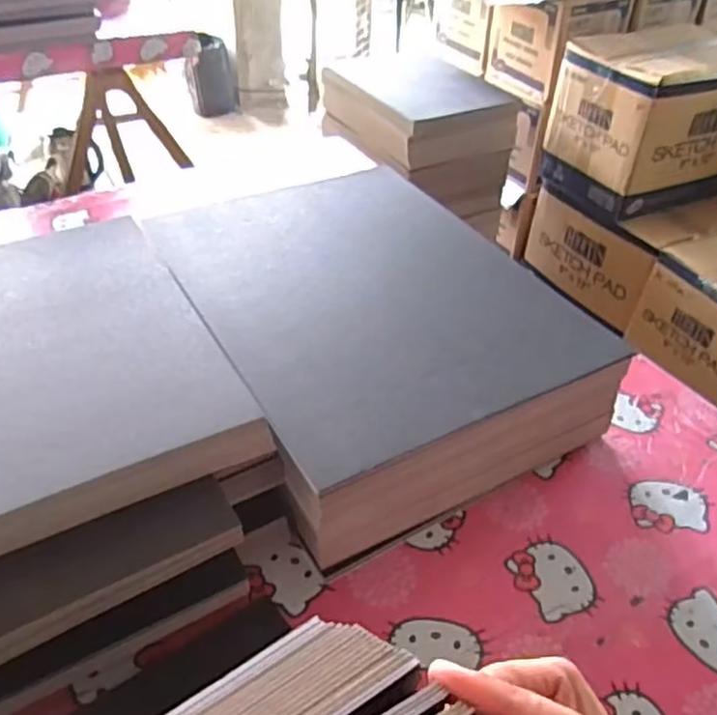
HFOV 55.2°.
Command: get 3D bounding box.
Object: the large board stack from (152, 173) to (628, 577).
[{"bbox_3d":[0.005,-0.030,0.846,0.384,0.144,0.513,-20,46,-23],"label":"large board stack"}]

